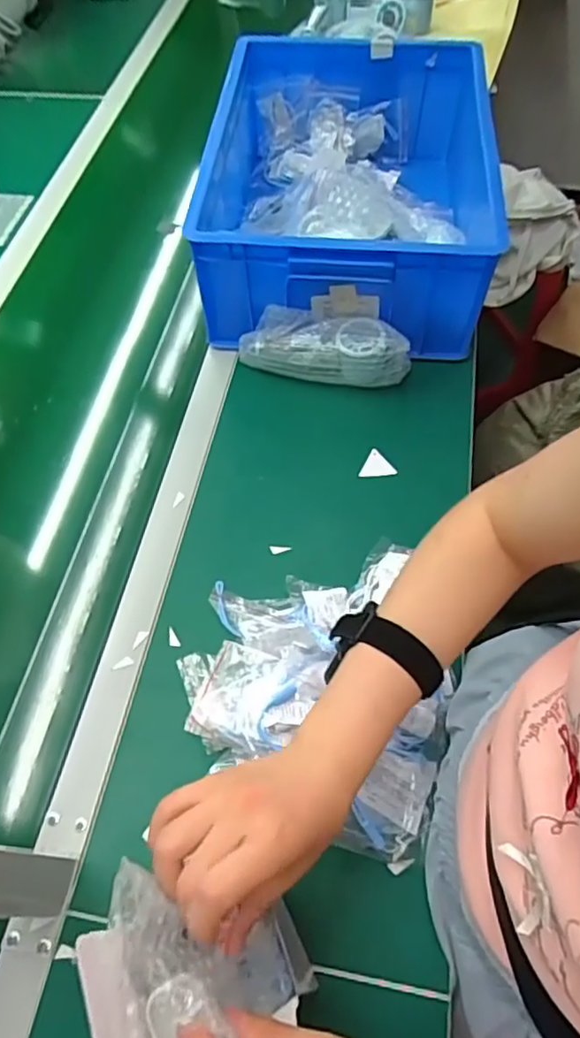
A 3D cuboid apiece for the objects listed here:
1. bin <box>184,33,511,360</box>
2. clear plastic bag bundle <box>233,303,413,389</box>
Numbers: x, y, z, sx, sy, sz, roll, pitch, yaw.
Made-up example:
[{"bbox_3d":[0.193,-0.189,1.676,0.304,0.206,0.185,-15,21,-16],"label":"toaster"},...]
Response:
[{"bbox_3d":[0.084,-0.442,0.833,0.387,0.175,0.471,3,59,2],"label":"bin"},{"bbox_3d":[0.041,-0.205,0.737,0.204,0.075,0.058,9,60,5],"label":"clear plastic bag bundle"}]

